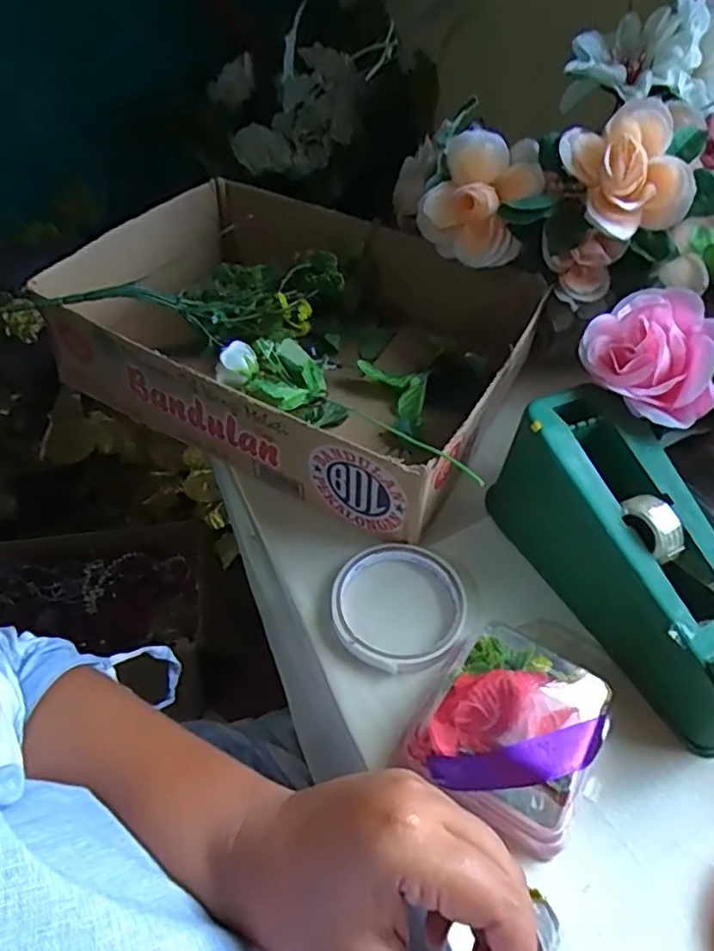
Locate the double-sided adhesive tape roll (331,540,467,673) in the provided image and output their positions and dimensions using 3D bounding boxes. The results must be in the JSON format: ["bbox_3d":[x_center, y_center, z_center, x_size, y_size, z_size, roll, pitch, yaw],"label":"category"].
[{"bbox_3d":[0.027,0.082,0.401,0.086,0.014,0.086,1,48,-1],"label":"double-sided adhesive tape roll"}]

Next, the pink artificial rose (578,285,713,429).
[{"bbox_3d":[0.187,-0.077,0.394,0.081,0.049,0.081,18,50,14],"label":"pink artificial rose"}]

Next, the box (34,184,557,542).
[{"bbox_3d":[-0.044,-0.127,0.527,0.356,0.088,0.270,24,52,19],"label":"box"}]

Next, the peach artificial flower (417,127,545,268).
[{"bbox_3d":[0.098,-0.212,0.497,0.092,0.100,0.053,28,54,22],"label":"peach artificial flower"}]

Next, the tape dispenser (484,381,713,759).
[{"bbox_3d":[0.171,0.048,0.373,0.087,0.092,0.203,-17,51,-16],"label":"tape dispenser"}]

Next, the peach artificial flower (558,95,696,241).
[{"bbox_3d":[0.188,-0.217,0.438,0.072,0.063,0.082,-16,51,-15],"label":"peach artificial flower"}]

